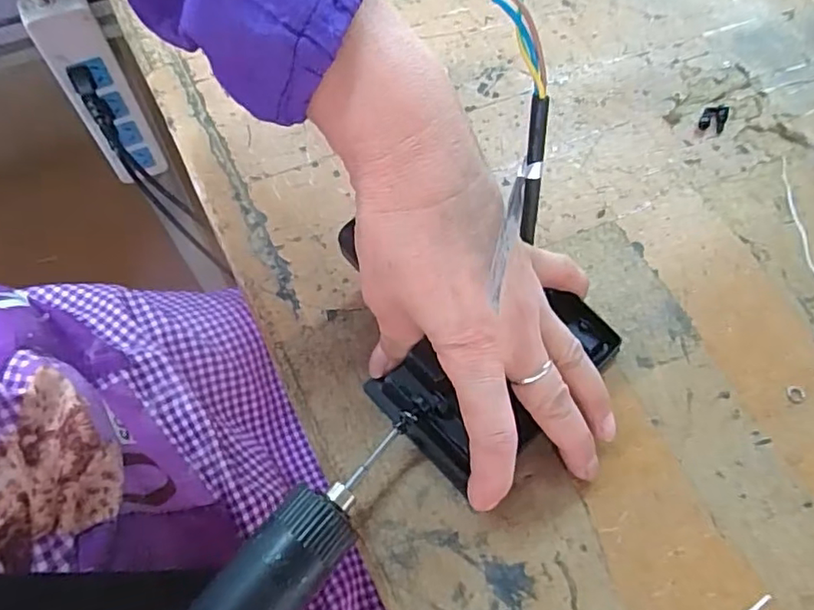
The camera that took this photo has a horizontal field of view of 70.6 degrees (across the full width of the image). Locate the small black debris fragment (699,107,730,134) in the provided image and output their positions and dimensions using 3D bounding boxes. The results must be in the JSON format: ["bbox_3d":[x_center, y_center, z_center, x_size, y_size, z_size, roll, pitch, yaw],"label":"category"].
[{"bbox_3d":[0.195,-0.118,0.365,0.015,0.004,0.022,28,67,10],"label":"small black debris fragment"}]

